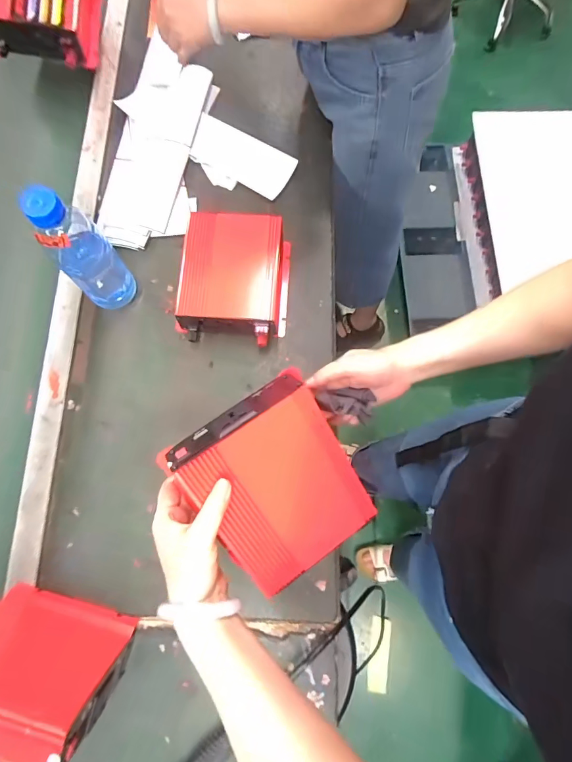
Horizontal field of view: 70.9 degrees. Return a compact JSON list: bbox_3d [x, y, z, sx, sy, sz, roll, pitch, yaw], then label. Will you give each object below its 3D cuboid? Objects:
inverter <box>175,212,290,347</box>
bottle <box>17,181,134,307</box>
[{"bbox_3d":[-0.076,-0.152,0.604,0.157,0.068,0.180,4,75,0],"label":"inverter"},{"bbox_3d":[-0.268,-0.171,0.533,0.070,0.208,0.072,-37,79,-9],"label":"bottle"}]

